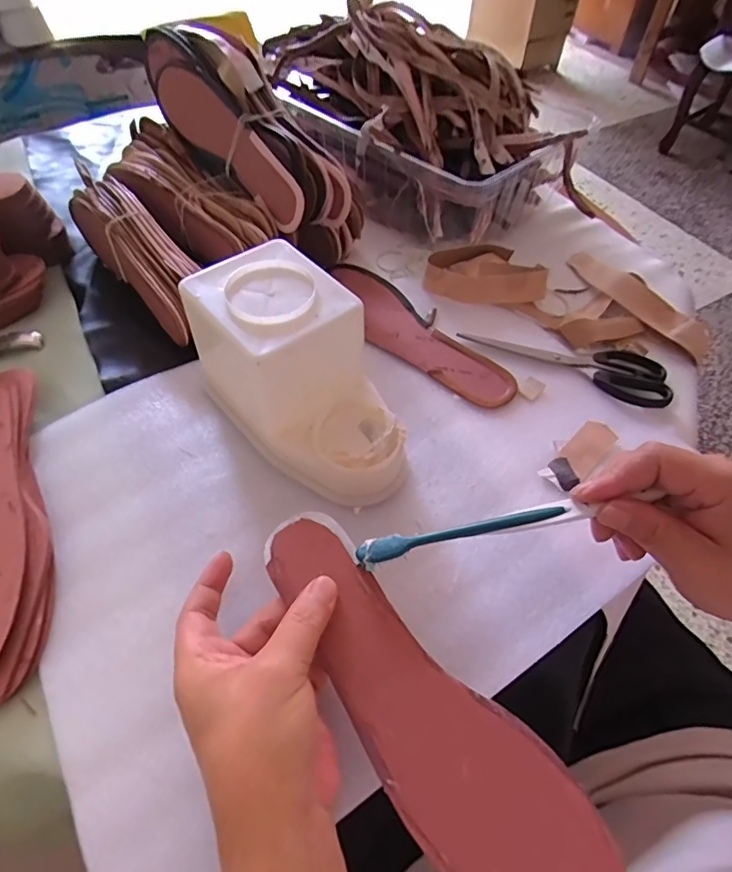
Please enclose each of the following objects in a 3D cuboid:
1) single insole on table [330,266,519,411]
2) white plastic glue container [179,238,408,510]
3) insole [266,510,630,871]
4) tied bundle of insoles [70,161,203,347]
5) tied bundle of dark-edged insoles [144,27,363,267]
[{"bbox_3d":[0.048,-0.106,0.516,0.069,0.012,0.235,-37,64,-25],"label":"single insole on table"},{"bbox_3d":[-0.045,-0.045,0.402,0.194,0.116,0.110,38,61,22],"label":"white plastic glue container"},{"bbox_3d":[0.026,0.142,0.275,0.071,0.015,0.243,-34,67,-23],"label":"insole"},{"bbox_3d":[-0.225,-0.184,0.525,0.061,0.081,0.226,-34,62,-24],"label":"tied bundle of insoles"},{"bbox_3d":[-0.130,-0.325,0.544,0.284,0.087,0.079,47,64,5],"label":"tied bundle of dark-edged insoles"}]

